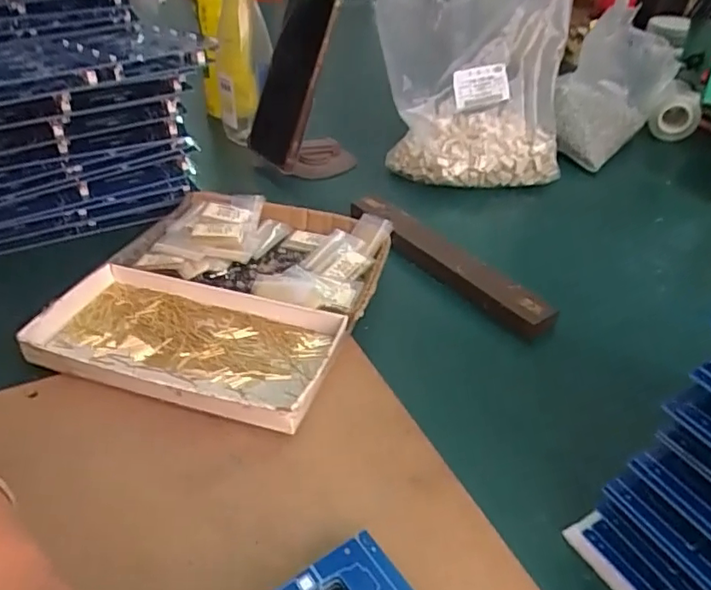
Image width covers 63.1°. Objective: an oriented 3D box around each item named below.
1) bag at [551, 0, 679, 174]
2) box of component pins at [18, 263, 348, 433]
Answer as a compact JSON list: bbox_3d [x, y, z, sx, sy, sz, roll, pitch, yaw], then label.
[{"bbox_3d":[0.286,-0.230,0.653,0.095,0.092,0.200,25,66,28],"label":"bag"},{"bbox_3d":[-0.096,-0.007,0.421,0.208,0.025,0.209,11,40,13],"label":"box of component pins"}]

